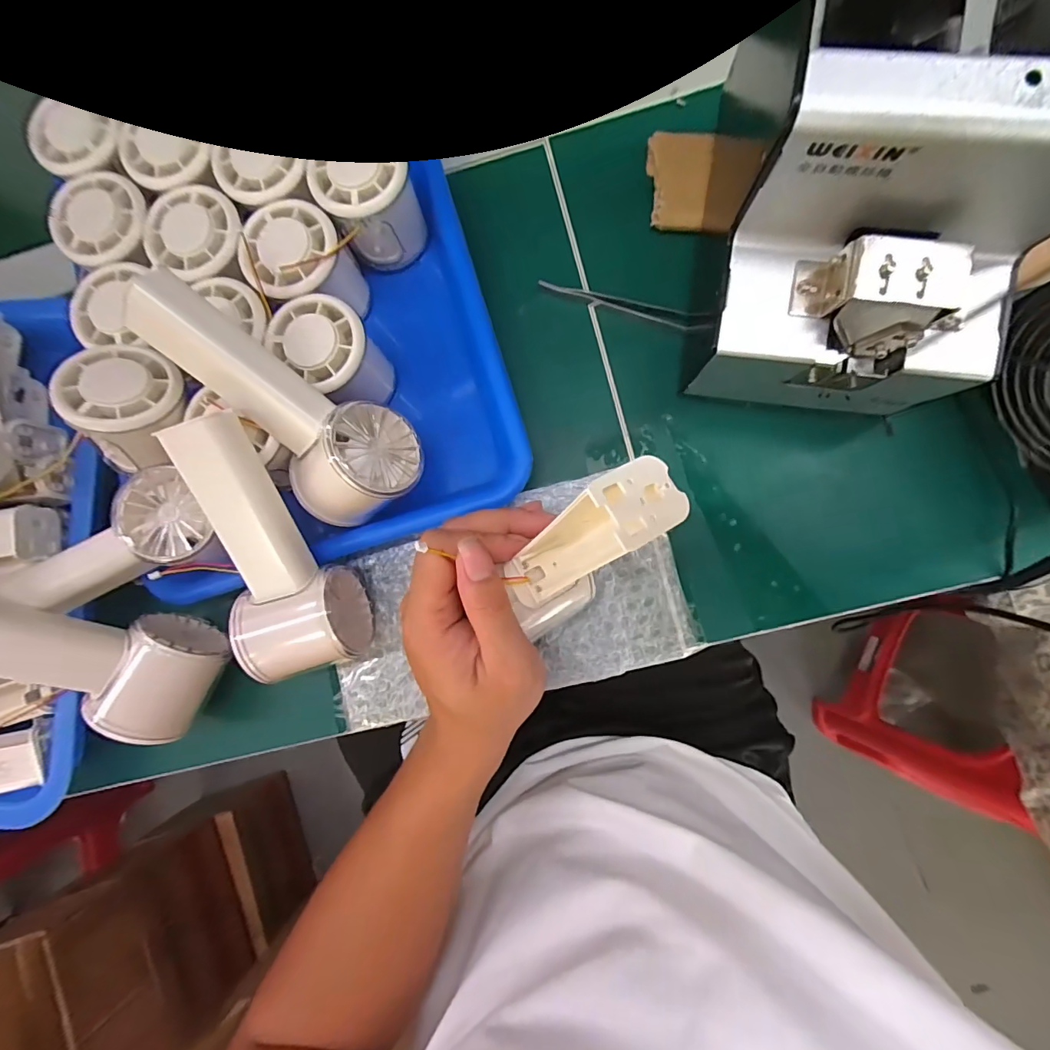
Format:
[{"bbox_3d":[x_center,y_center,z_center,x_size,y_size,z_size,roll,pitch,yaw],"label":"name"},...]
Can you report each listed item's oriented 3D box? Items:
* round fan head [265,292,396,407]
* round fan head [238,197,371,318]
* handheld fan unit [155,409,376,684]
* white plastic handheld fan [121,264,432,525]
[{"bbox_3d":[-0.110,-0.100,0.290,0.066,0.054,0.047,39,89,6],"label":"round fan head"},{"bbox_3d":[-0.132,-0.155,0.296,0.058,0.056,0.057,0,86,5],"label":"round fan head"},{"bbox_3d":[-0.143,0.018,0.265,0.062,0.054,0.153,-20,111,-3],"label":"handheld fan unit"},{"bbox_3d":[-0.127,-0.061,0.254,0.147,0.050,0.070,41,84,-21],"label":"white plastic handheld fan"}]

